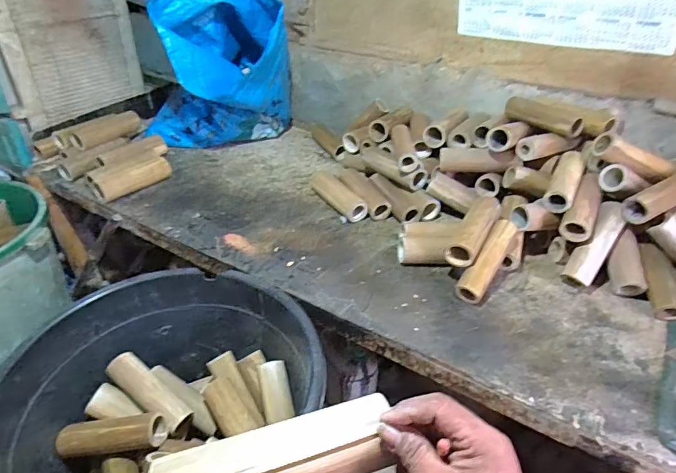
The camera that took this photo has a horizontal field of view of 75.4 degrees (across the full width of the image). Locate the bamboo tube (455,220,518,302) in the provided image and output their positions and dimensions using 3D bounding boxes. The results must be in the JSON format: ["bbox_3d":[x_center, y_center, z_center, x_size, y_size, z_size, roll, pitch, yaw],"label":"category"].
[{"bbox_3d":[0.284,0.039,0.823,0.044,0.050,0.182,24,63,28],"label":"bamboo tube"}]

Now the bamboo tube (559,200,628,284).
[{"bbox_3d":[0.506,0.013,0.855,0.053,0.042,0.178,31,86,35],"label":"bamboo tube"}]

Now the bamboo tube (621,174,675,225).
[{"bbox_3d":[0.641,-0.084,0.847,0.182,0.056,0.061,-25,40,-11],"label":"bamboo tube"}]

